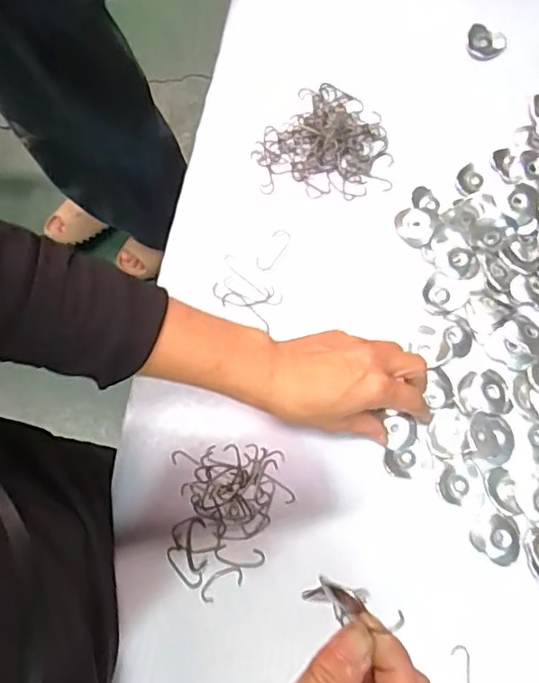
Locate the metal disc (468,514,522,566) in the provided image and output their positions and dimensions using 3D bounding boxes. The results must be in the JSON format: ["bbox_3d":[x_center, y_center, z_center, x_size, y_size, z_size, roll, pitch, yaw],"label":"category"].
[{"bbox_3d":[0.168,0.145,0.422,0.033,0.006,0.033,0,73,-1],"label":"metal disc"}]

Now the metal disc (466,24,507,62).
[{"bbox_3d":[0.203,-0.282,0.550,0.035,0.006,0.036,0,73,-1],"label":"metal disc"}]

